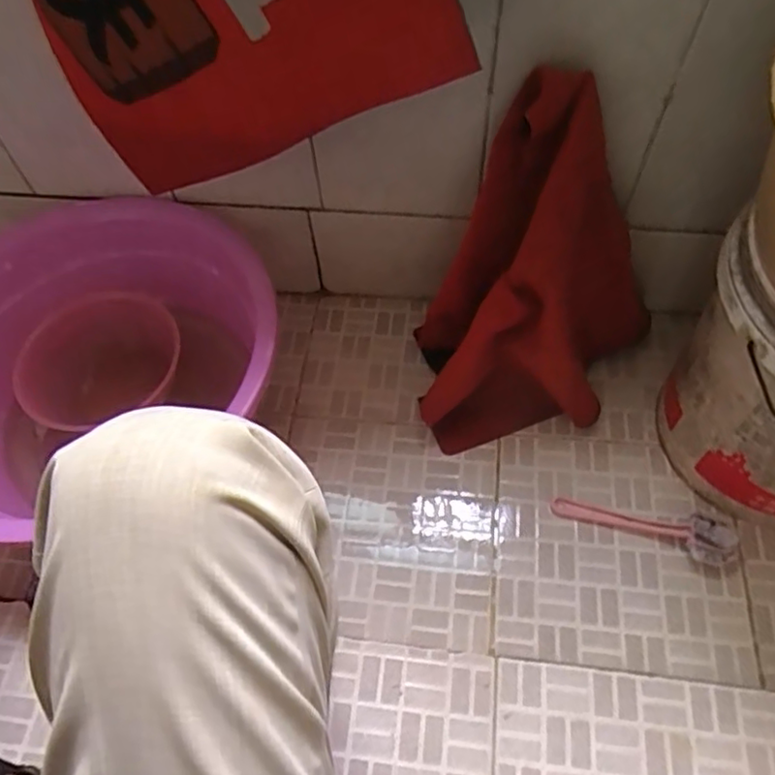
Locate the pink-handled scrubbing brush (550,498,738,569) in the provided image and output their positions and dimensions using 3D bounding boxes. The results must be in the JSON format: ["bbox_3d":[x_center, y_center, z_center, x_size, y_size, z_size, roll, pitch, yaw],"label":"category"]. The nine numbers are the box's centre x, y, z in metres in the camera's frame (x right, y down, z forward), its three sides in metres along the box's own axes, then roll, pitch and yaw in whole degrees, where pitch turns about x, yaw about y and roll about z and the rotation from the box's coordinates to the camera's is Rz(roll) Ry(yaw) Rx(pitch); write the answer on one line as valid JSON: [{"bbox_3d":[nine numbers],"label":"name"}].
[{"bbox_3d":[0.317,0.173,0.780,0.213,0.045,0.050,9,62,21],"label":"pink-handled scrubbing brush"}]

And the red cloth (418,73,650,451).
[{"bbox_3d":[0.183,-0.138,0.781,0.255,0.469,0.142,7,34,4],"label":"red cloth"}]

